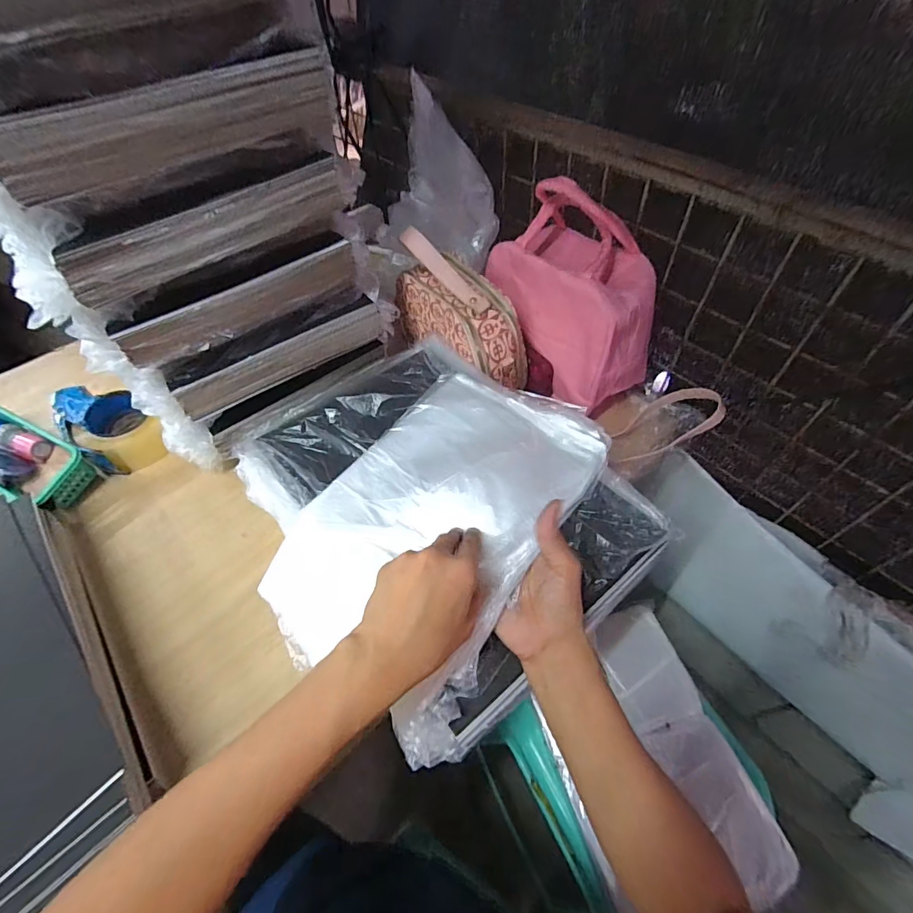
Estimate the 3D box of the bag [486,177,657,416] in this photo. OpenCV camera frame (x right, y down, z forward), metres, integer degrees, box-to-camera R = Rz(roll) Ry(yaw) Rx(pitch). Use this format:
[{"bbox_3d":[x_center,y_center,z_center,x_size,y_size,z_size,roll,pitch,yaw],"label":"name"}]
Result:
[{"bbox_3d":[0.141,-0.213,0.576,0.103,0.196,0.220,-36,59,-21],"label":"bag"}]

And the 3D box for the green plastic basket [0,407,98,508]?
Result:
[{"bbox_3d":[-0.590,0.002,0.593,0.250,0.056,0.090,21,58,18],"label":"green plastic basket"}]

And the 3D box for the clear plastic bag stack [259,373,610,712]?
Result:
[{"bbox_3d":[-0.024,0.051,0.433,0.227,0.034,0.328,24,62,32],"label":"clear plastic bag stack"}]

